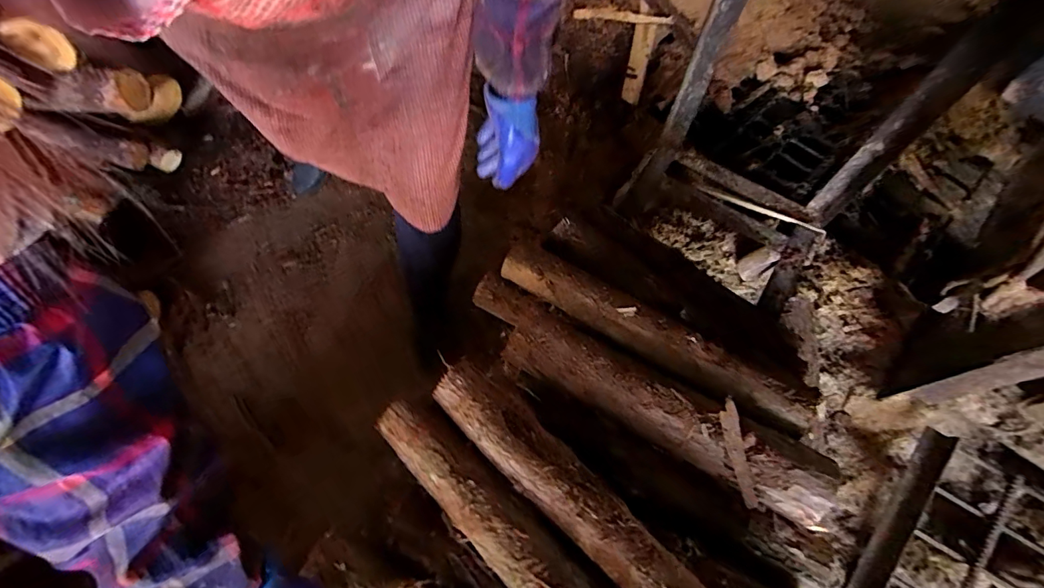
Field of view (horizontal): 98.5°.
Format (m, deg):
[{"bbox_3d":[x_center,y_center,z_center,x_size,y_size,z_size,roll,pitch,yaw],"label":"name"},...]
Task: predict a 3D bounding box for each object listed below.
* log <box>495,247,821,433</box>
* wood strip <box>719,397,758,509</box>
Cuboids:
[{"bbox_3d":[0.184,0.048,0.685,0.493,0.069,0.073,32,69,13],"label":"log"},{"bbox_3d":[0.273,0.200,0.570,0.023,0.013,0.128,-9,79,-4],"label":"wood strip"}]

